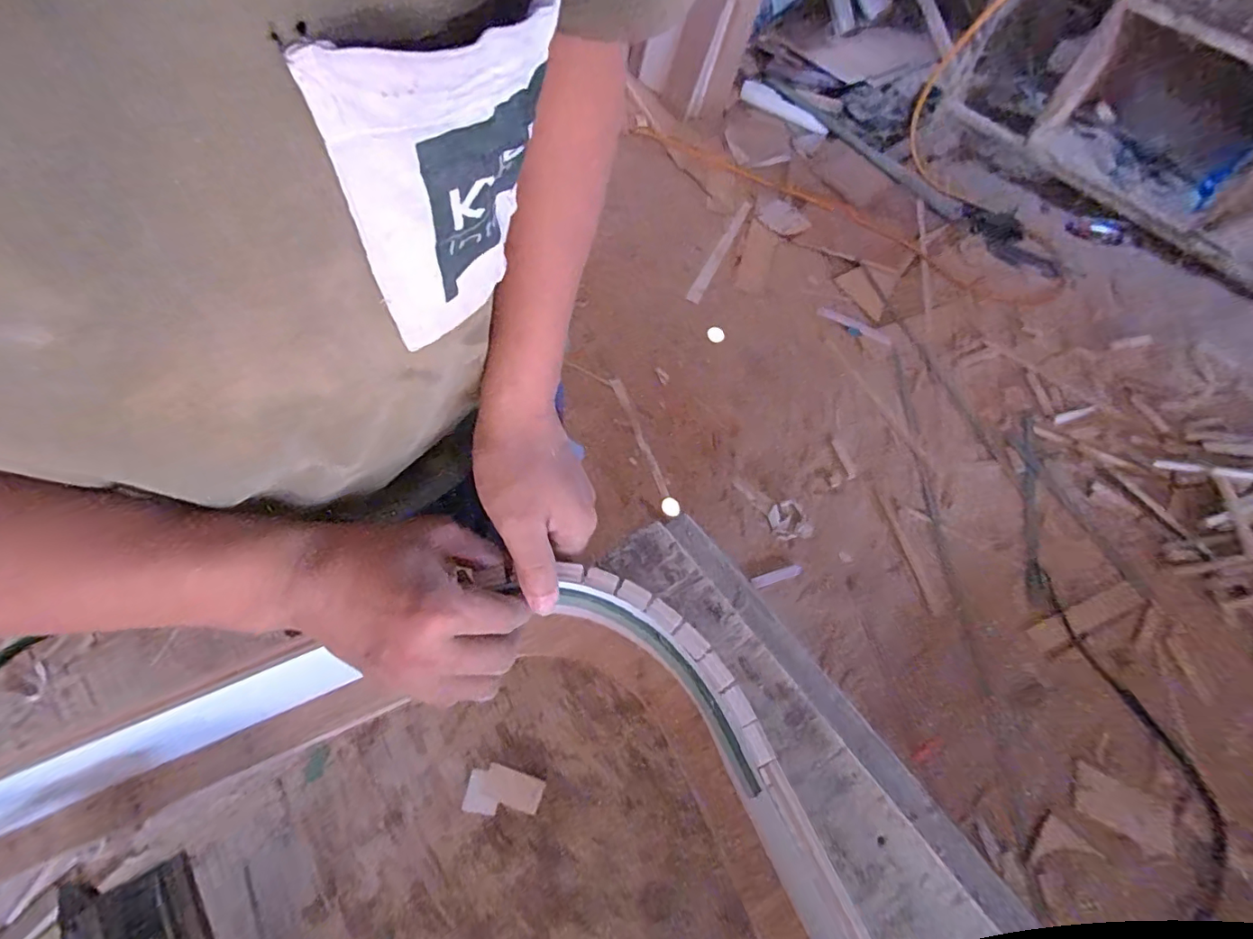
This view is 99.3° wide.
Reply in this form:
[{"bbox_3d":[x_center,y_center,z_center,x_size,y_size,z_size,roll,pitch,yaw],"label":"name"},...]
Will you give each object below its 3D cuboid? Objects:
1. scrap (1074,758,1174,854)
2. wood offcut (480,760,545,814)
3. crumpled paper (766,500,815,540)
[{"bbox_3d":[0.987,0.676,1.060,0.158,0.007,0.103,23,57,25],"label":"scrap"},{"bbox_3d":[-0.079,0.221,0.368,0.041,0.006,0.021,17,61,6],"label":"wood offcut"},{"bbox_3d":[0.429,0.143,1.412,0.098,0.032,0.114,-27,66,-17],"label":"crumpled paper"}]

